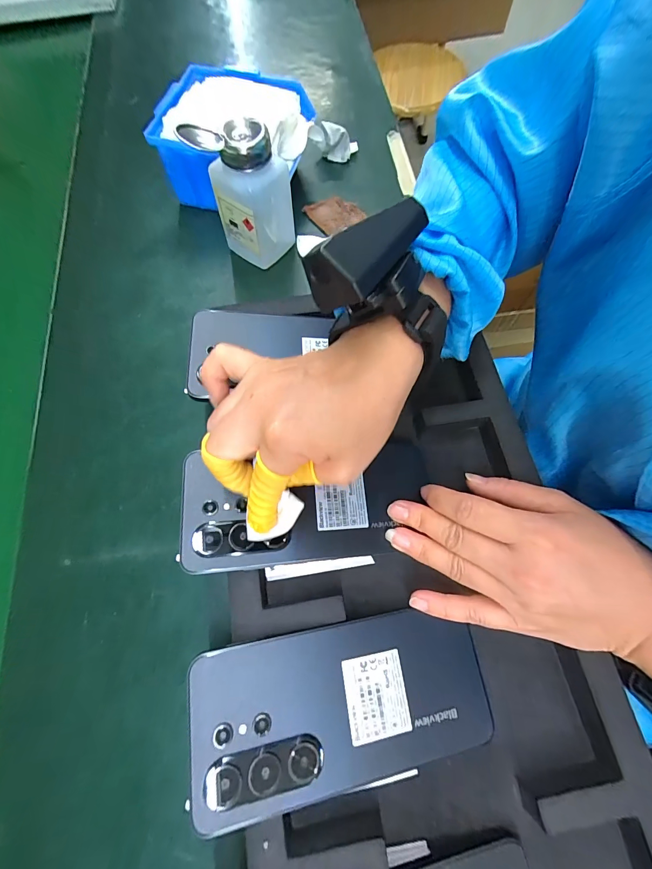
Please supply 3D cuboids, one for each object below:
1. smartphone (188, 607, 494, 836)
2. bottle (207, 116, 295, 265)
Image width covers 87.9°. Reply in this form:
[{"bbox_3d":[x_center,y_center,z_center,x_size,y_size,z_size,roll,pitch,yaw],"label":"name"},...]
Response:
[{"bbox_3d":[0.012,0.149,0.191,0.165,0.006,0.075,-4,69,-13],"label":"smartphone"},{"bbox_3d":[-0.061,-0.209,0.300,0.051,0.102,0.056,34,75,13],"label":"bottle"}]

